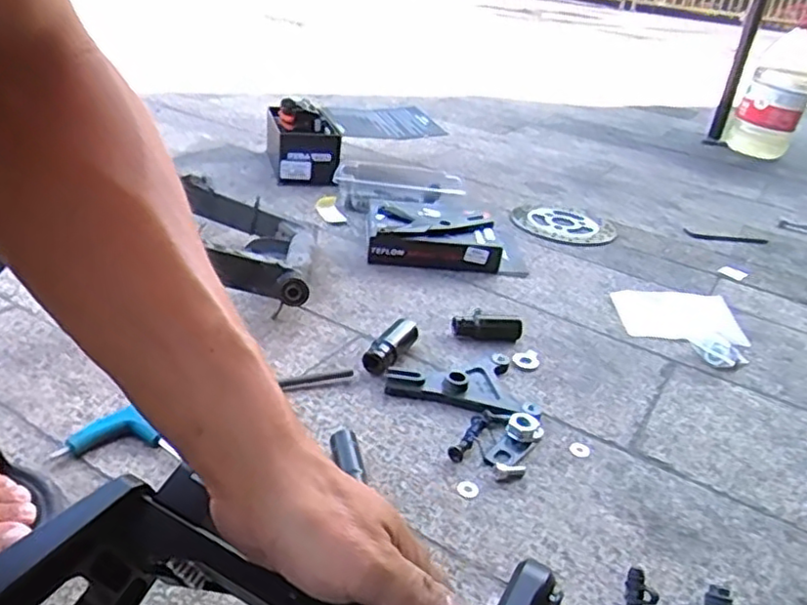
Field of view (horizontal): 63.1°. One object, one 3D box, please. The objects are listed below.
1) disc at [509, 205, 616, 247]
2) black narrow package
[{"bbox_3d":[0.260,-0.130,1.083,0.157,0.010,0.165,6,29,-3],"label":"disc"},{"bbox_3d":[0.042,-0.066,0.874,0.173,0.047,0.028,4,29,-5],"label":"black narrow package"}]

